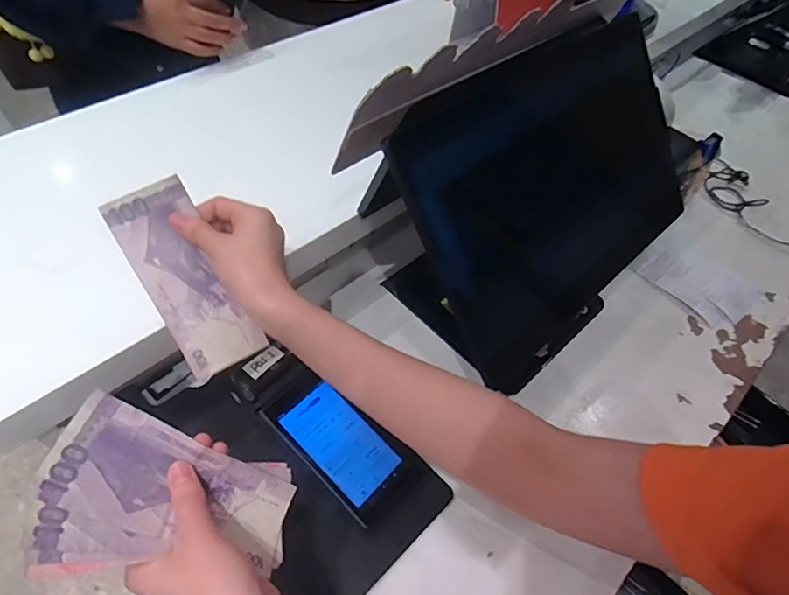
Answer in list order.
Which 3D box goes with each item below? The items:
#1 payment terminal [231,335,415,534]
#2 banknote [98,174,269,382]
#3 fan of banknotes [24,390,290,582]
[{"bbox_3d":[-0.070,0.124,0.486,0.187,0.041,0.081,36,58,20],"label":"payment terminal"},{"bbox_3d":[-0.165,-0.016,0.395,0.061,0.020,0.155,-30,88,-24],"label":"banknote"},{"bbox_3d":[-0.136,0.130,0.321,0.158,0.012,0.092,29,50,-35],"label":"fan of banknotes"}]

